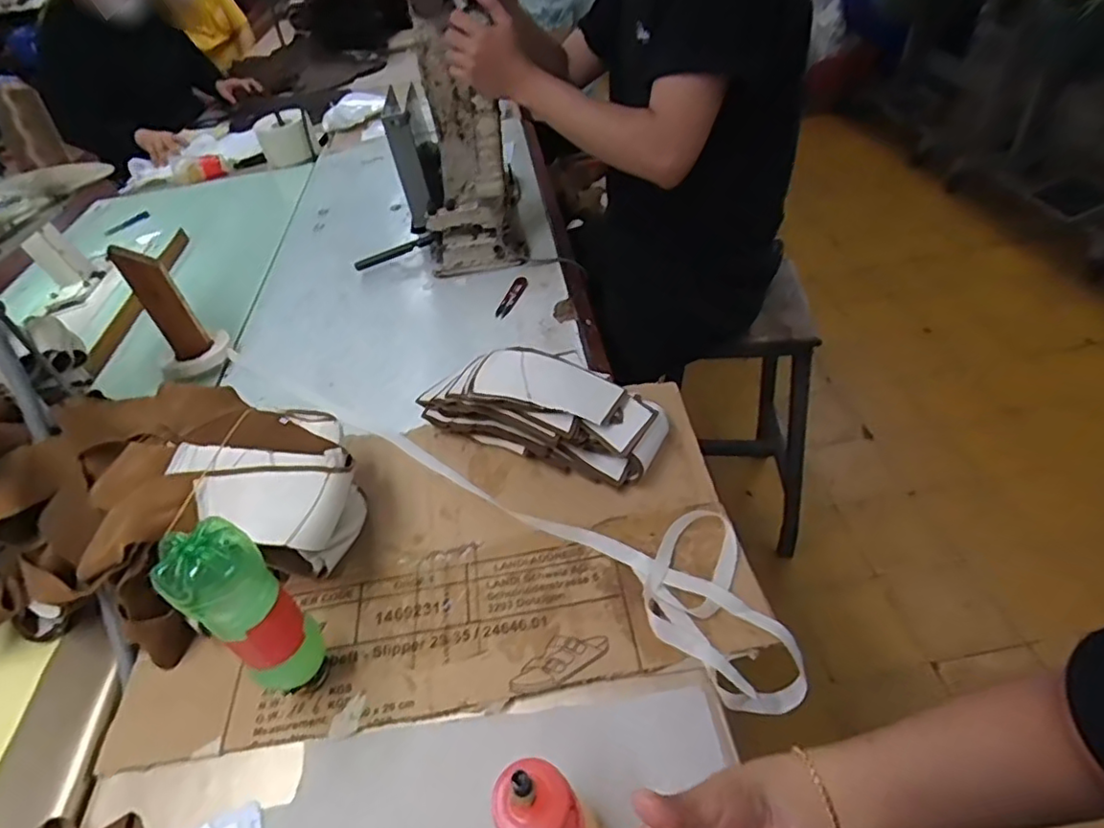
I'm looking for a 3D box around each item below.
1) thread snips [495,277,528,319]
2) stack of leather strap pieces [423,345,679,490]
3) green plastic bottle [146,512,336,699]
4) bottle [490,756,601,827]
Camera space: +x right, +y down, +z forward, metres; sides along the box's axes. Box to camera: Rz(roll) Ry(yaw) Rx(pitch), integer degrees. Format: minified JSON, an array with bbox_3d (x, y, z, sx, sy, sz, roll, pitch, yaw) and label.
[{"bbox_3d":[-0.060,-0.181,0.933,0.022,0.011,0.108,9,46,17],"label":"thread snips"},{"bbox_3d":[-0.014,-0.008,0.687,0.278,0.106,0.101,13,47,21],"label":"stack of leather strap pieces"},{"bbox_3d":[-0.231,0.164,0.482,0.065,0.205,0.060,29,54,32],"label":"green plastic bottle"},{"bbox_3d":[0.000,0.261,0.388,0.060,0.156,0.056,-4,43,4],"label":"bottle"}]

